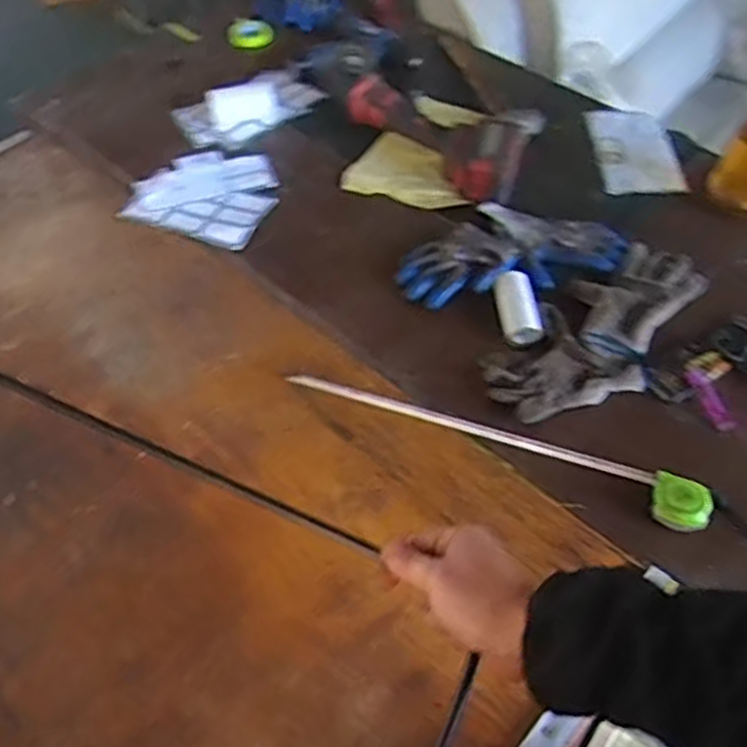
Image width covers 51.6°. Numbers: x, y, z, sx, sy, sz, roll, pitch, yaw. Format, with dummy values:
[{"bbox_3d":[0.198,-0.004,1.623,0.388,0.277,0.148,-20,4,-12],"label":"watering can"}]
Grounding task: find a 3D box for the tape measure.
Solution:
[{"bbox_3d":[0.134,0.067,0.900,0.507,0.031,0.063,21,57,16],"label":"tape measure"}]

